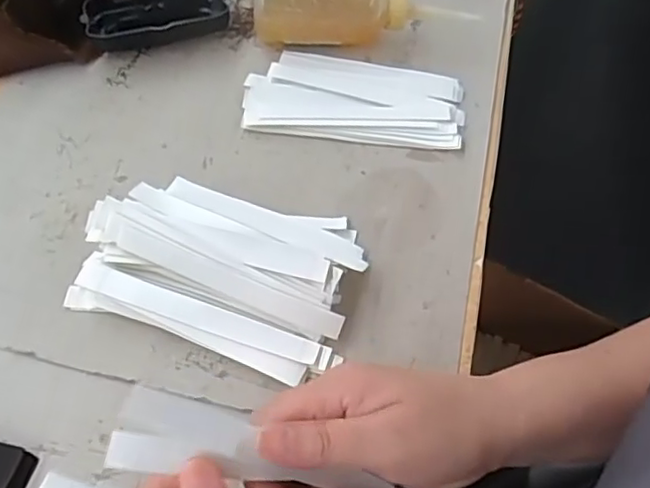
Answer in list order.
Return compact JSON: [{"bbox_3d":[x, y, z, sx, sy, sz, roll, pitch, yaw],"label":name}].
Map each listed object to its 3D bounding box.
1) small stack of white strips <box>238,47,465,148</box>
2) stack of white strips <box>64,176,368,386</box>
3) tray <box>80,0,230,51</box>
[{"bbox_3d":[0.022,-0.112,0.469,0.160,0.011,0.083,7,57,1],"label":"small stack of white strips"},{"bbox_3d":[-0.062,0.007,0.376,0.160,0.034,0.111,16,58,7],"label":"stack of white strips"},{"bbox_3d":[-0.135,-0.182,0.496,0.106,0.026,0.052,-14,59,-12],"label":"tray"}]

